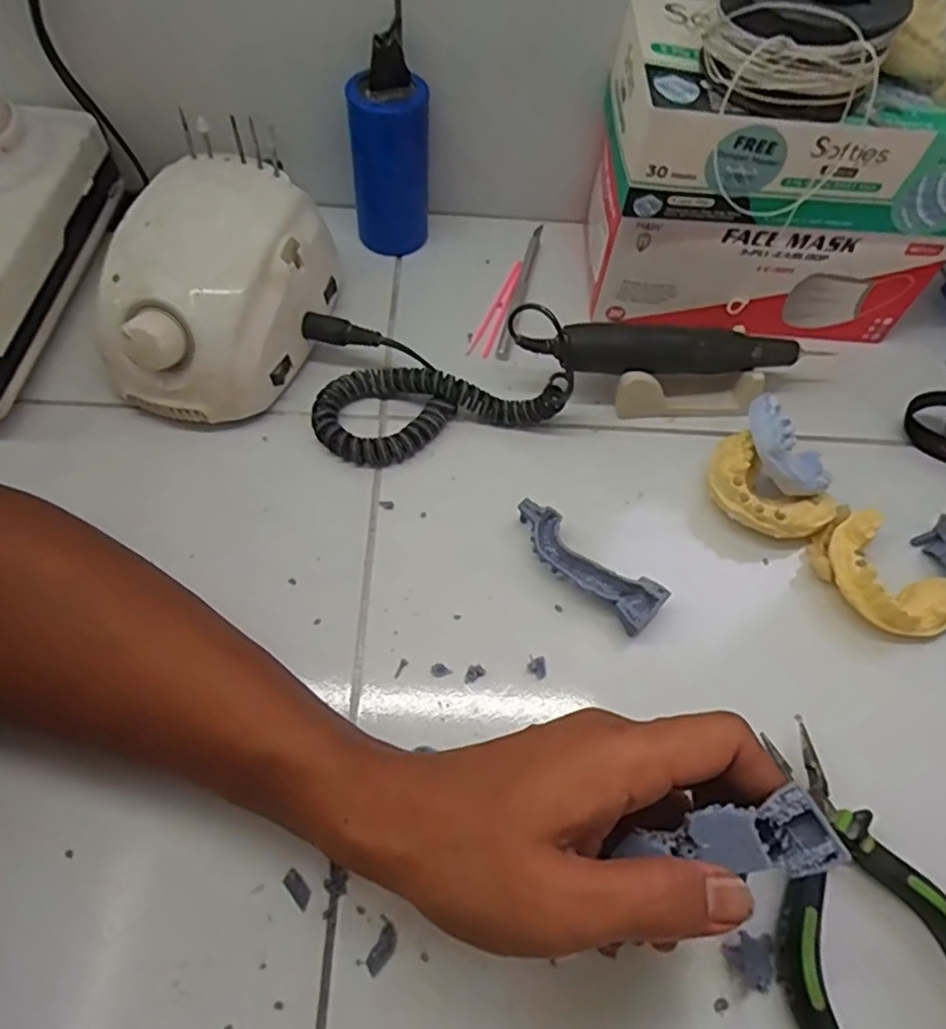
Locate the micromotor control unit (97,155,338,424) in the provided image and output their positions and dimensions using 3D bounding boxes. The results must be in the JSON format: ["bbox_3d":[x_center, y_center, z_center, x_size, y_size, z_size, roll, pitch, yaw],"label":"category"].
[{"bbox_3d":[-0.147,-0.126,0.389,0.096,0.090,0.137,21,61,8],"label":"micromotor control unit"}]

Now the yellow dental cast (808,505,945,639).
[{"bbox_3d":[0.219,0.034,0.361,0.052,0.028,0.077,-37,69,-22],"label":"yellow dental cast"}]

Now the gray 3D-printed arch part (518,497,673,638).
[{"bbox_3d":[0.058,0.026,0.354,0.087,0.017,0.027,42,66,19],"label":"gray 3D-printed arch part"}]

